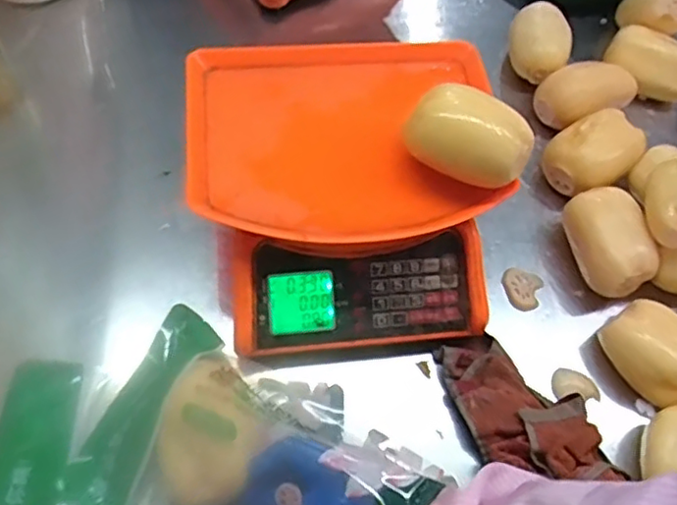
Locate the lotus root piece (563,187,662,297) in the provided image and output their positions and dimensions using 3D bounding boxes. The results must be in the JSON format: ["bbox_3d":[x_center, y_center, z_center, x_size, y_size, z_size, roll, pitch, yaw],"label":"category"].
[{"bbox_3d":[0.274,-0.011,0.631,0.061,0.056,0.104,-12,63,-11],"label":"lotus root piece"}]

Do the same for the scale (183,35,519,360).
[{"bbox_3d":[0.007,-0.055,0.606,0.283,0.120,0.281,-4,62,-6],"label":"scale"}]

